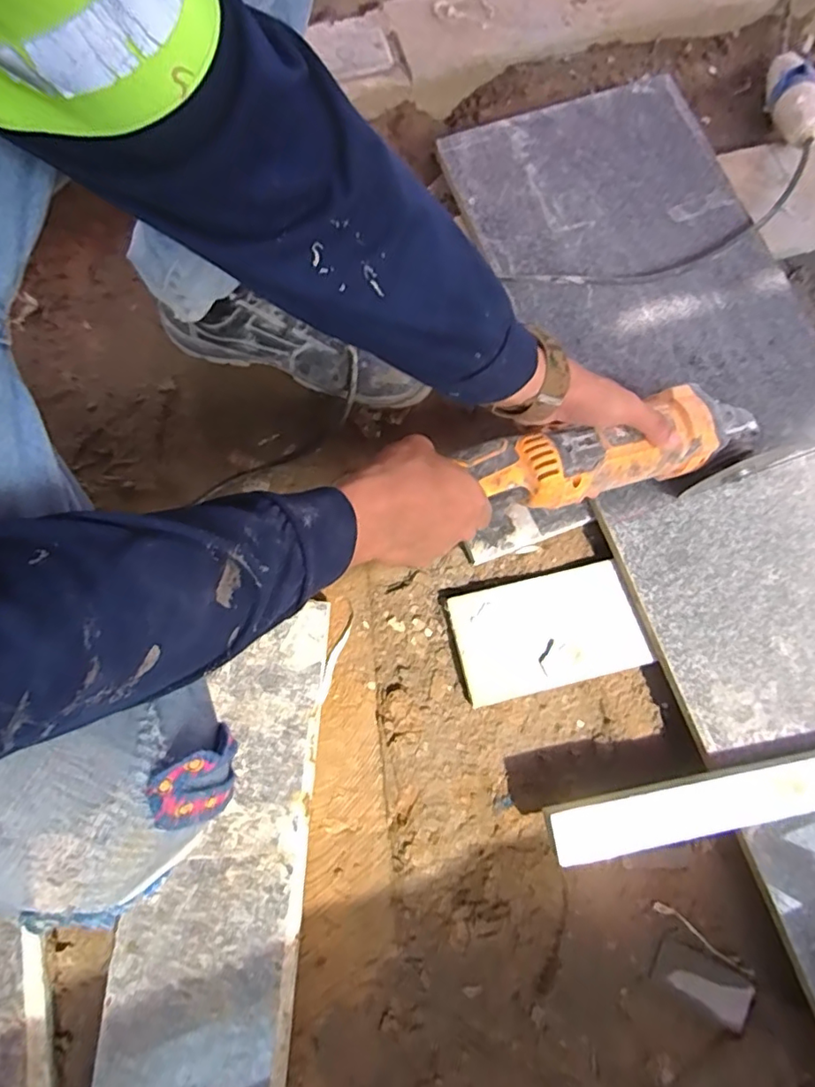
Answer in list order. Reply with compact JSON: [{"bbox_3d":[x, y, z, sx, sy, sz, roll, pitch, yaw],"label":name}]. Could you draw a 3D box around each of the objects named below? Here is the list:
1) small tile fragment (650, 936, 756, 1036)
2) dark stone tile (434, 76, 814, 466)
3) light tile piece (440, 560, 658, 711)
[{"bbox_3d":[0.257,0.383,0.485,0.080,0.013,0.040,26,78,5],"label":"small tile fragment"},{"bbox_3d":[0.245,-0.287,0.590,0.284,0.012,0.455,-18,78,-5],"label":"dark stone tile"},{"bbox_3d":[0.130,0.085,0.535,0.170,0.022,0.101,-13,77,-4],"label":"light tile piece"}]

